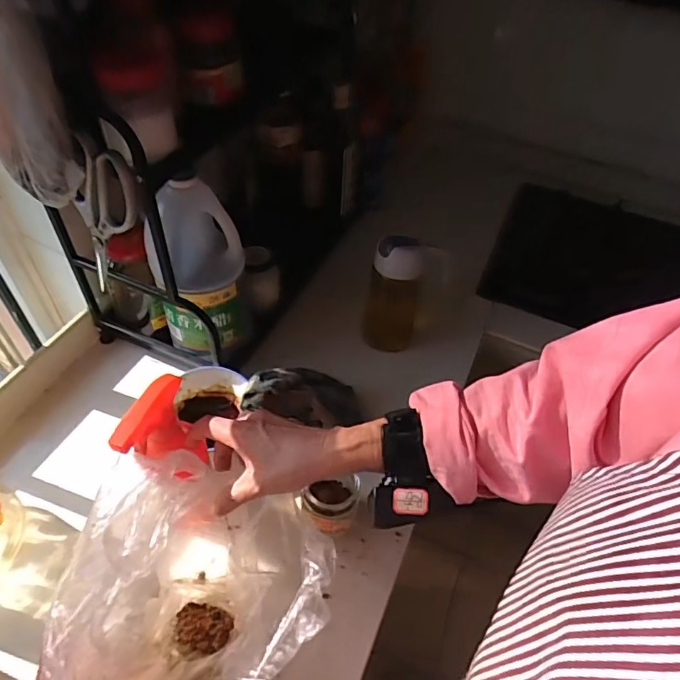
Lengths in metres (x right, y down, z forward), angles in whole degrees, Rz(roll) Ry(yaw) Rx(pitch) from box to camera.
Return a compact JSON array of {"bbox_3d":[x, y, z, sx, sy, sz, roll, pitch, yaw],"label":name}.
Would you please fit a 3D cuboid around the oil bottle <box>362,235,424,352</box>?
[{"bbox_3d":[0.080,-0.062,0.753,0.076,0.195,0.060,13,49,6],"label":"oil bottle"}]

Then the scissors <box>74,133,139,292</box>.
[{"bbox_3d":[-0.262,-0.123,0.558,0.068,0.210,0.026,28,49,-8],"label":"scissors"}]

